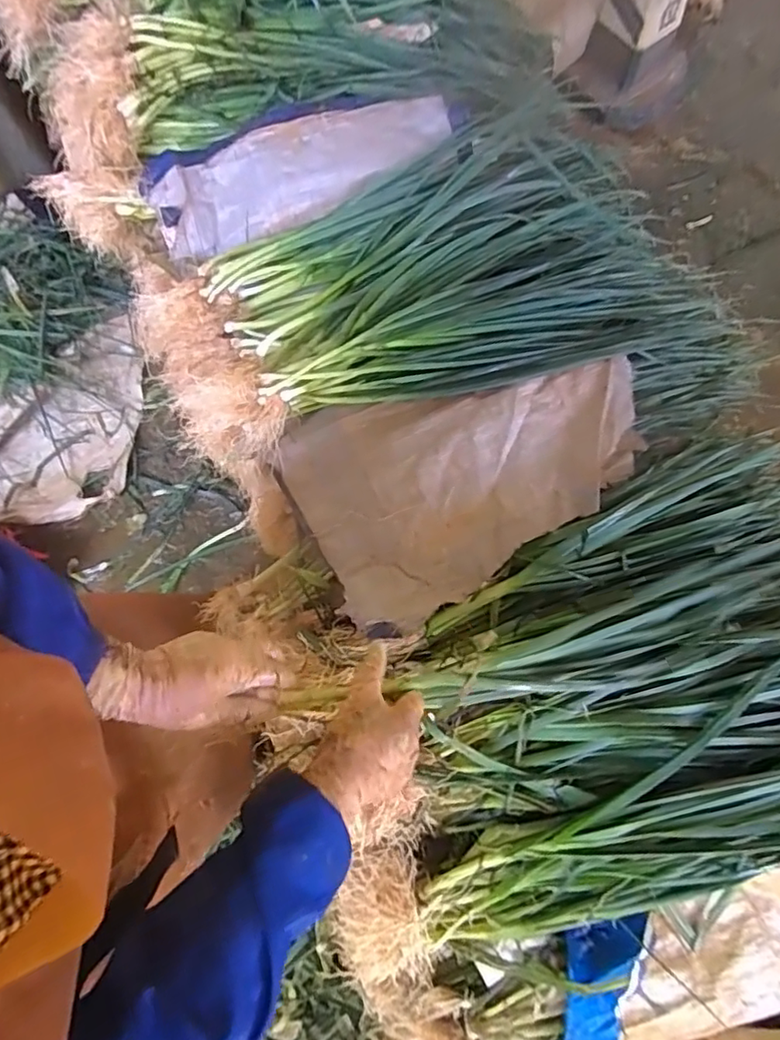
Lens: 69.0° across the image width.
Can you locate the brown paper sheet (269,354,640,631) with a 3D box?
[{"bbox_3d":[0.103,-0.039,0.774,0.530,0.070,0.366,-7,58,3],"label":"brown paper sheet"}]

